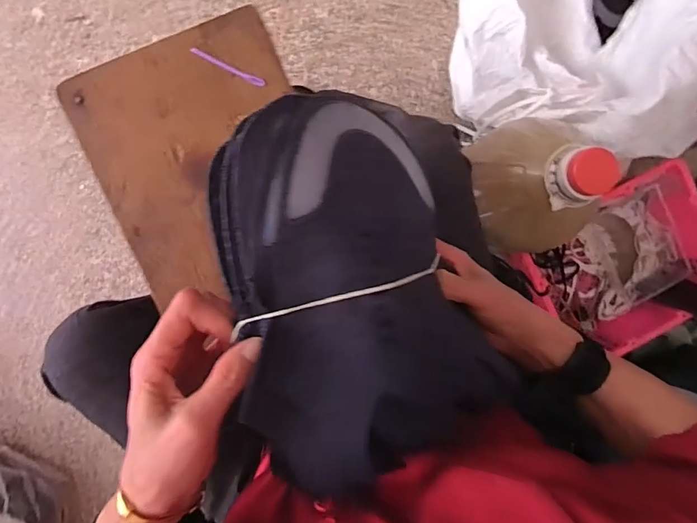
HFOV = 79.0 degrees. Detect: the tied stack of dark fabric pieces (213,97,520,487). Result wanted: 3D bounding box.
[{"bbox_3d":[0.014,0.014,0.297,0.199,0.060,0.251,-12,84,-32],"label":"tied stack of dark fabric pieces"}]

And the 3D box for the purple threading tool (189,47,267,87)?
[{"bbox_3d":[-0.130,-0.208,0.455,0.084,0.006,0.010,23,95,-7],"label":"purple threading tool"}]

